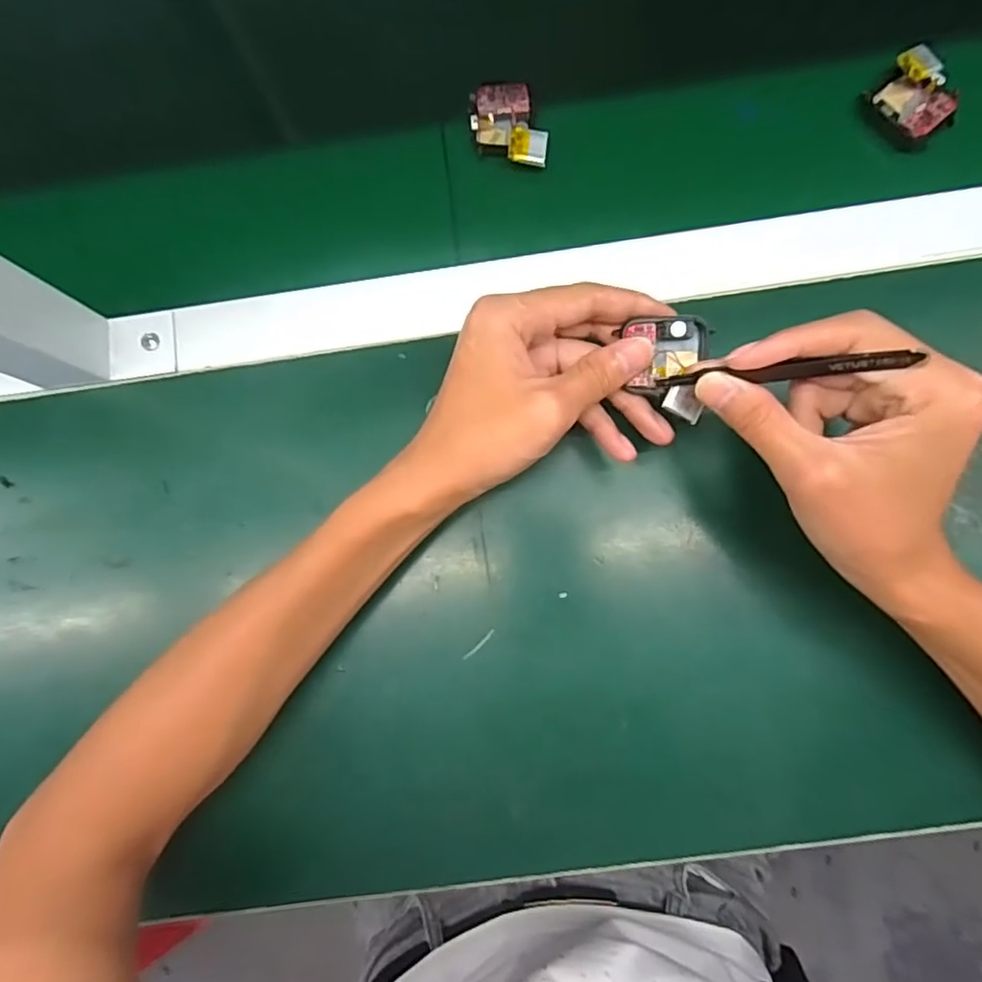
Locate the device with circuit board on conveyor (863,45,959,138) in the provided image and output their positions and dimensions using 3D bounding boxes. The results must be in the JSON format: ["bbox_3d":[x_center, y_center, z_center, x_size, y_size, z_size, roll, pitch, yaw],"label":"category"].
[{"bbox_3d":[0.247,-0.229,0.348,0.037,0.014,0.045,-34,82,0],"label":"device with circuit board on conveyor"}]

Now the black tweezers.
[{"bbox_3d":[0.118,-0.051,0.260,0.097,0.011,0.009,2,84,37],"label":"black tweezers"}]

